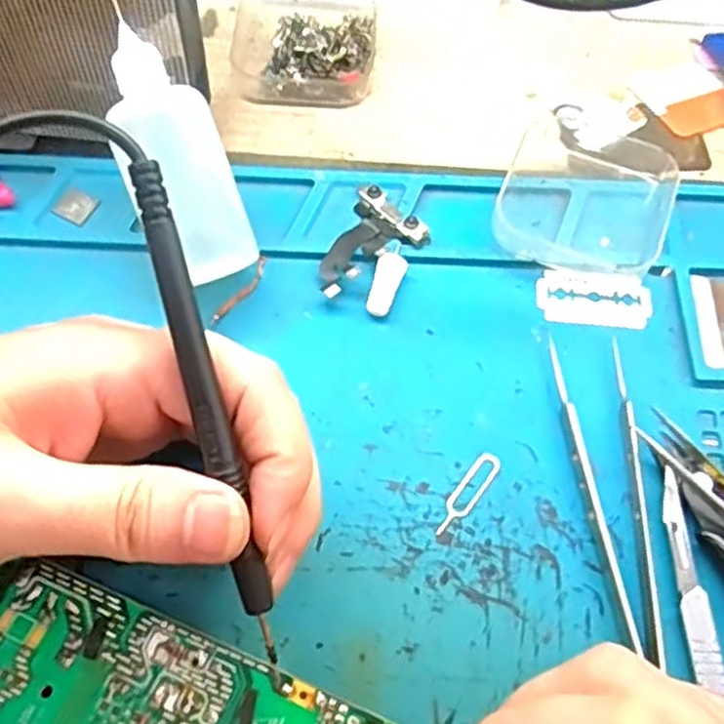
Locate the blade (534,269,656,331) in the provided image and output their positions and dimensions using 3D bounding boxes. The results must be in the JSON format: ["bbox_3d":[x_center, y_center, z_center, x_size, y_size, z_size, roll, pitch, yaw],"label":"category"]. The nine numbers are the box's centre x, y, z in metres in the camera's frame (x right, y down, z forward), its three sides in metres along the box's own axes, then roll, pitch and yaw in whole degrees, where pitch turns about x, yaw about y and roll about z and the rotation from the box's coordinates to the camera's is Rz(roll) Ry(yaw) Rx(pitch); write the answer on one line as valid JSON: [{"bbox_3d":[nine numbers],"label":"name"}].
[{"bbox_3d":[0.088,-0.023,0.283,0.042,0.004,0.021,8,70,2],"label":"blade"}]

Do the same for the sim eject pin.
[{"bbox_3d":[0.035,0.043,0.247,0.008,0.004,0.032,36,68,14],"label":"sim eject pin"}]

